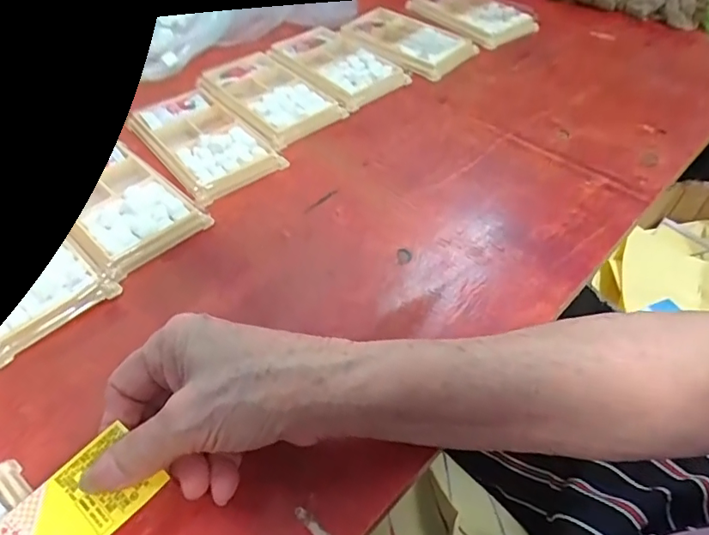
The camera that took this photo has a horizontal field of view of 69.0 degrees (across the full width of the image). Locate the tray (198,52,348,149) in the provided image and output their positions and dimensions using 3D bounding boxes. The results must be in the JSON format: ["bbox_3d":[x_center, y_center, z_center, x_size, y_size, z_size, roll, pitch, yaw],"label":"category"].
[{"bbox_3d":[-0.079,-0.159,0.470,0.080,0.014,0.133,-33,57,-24],"label":"tray"}]

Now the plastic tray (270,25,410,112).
[{"bbox_3d":[-0.016,-0.200,0.500,0.082,0.018,0.132,-34,57,-25],"label":"plastic tray"}]

